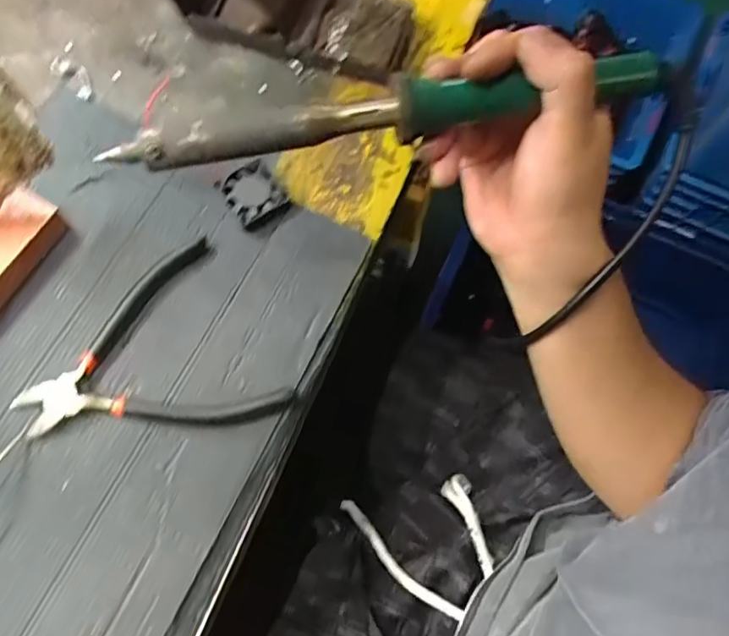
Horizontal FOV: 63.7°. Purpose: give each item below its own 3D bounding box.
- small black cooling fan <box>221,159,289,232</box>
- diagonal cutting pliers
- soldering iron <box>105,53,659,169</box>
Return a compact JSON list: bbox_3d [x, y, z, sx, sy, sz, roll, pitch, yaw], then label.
[{"bbox_3d":[-0.075,-0.084,0.399,0.037,0.009,0.039,-34,75,-13],"label":"small black cooling fan"},{"bbox_3d":[-0.135,0.030,0.353,0.140,0.009,0.123,-28,74,-11],"label":"diagonal cutting pliers"},{"bbox_3d":[0.007,-0.094,0.274,0.251,0.028,0.019,-9,71,1],"label":"soldering iron"}]

